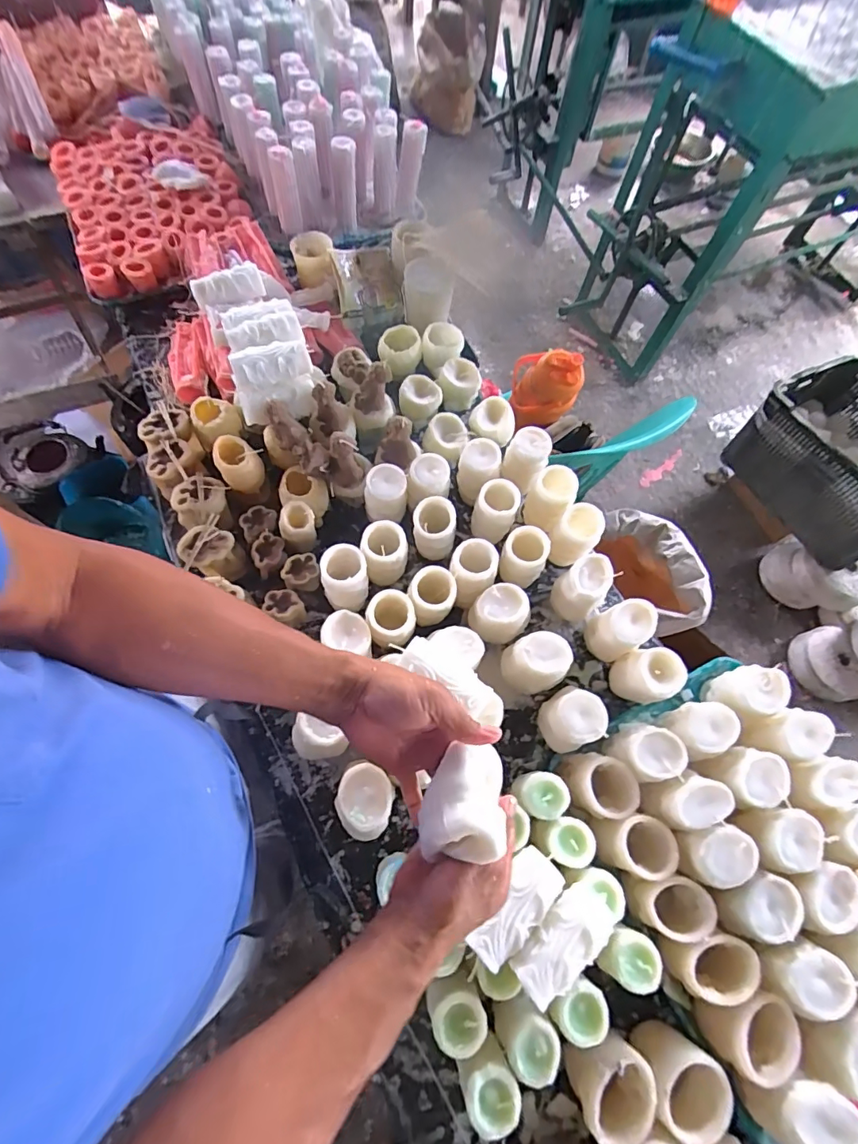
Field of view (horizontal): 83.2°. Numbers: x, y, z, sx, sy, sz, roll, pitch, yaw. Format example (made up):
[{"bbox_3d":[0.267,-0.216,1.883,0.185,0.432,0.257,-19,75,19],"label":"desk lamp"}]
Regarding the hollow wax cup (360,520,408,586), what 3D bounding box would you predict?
[{"bbox_3d":[-0.064,-0.026,0.690,0.066,0.085,0.062,1,68,-3],"label":"hollow wax cup"}]

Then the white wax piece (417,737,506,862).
[{"bbox_3d":[0.028,0.179,0.381,0.074,0.042,0.084,9,65,2],"label":"white wax piece"}]

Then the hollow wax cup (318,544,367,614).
[{"bbox_3d":[-0.115,0.005,0.659,0.064,0.075,0.073,-6,69,-6],"label":"hollow wax cup"}]

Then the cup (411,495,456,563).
[{"bbox_3d":[0.005,-0.061,0.710,0.063,0.088,0.061,5,68,-2],"label":"cup"}]

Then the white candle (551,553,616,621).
[{"bbox_3d":[0.211,0.027,0.699,0.066,0.111,0.079,33,70,10],"label":"white candle"}]

